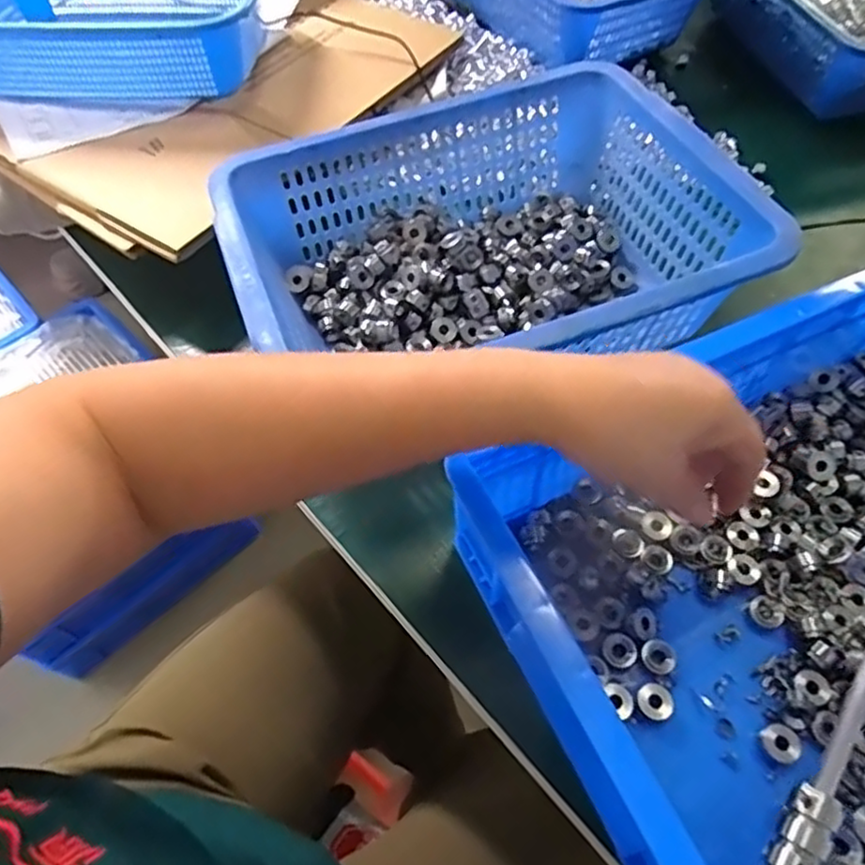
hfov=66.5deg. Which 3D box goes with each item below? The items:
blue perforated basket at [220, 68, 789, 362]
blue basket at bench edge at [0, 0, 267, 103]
[{"bbox_3d":[0.035,-0.136,0.497,0.349,0.105,0.260,-18,60,-10],"label":"blue perforated basket"},{"bbox_3d":[-0.298,-0.393,0.626,0.285,0.073,0.195,-3,59,-2],"label":"blue basket at bench edge"}]

